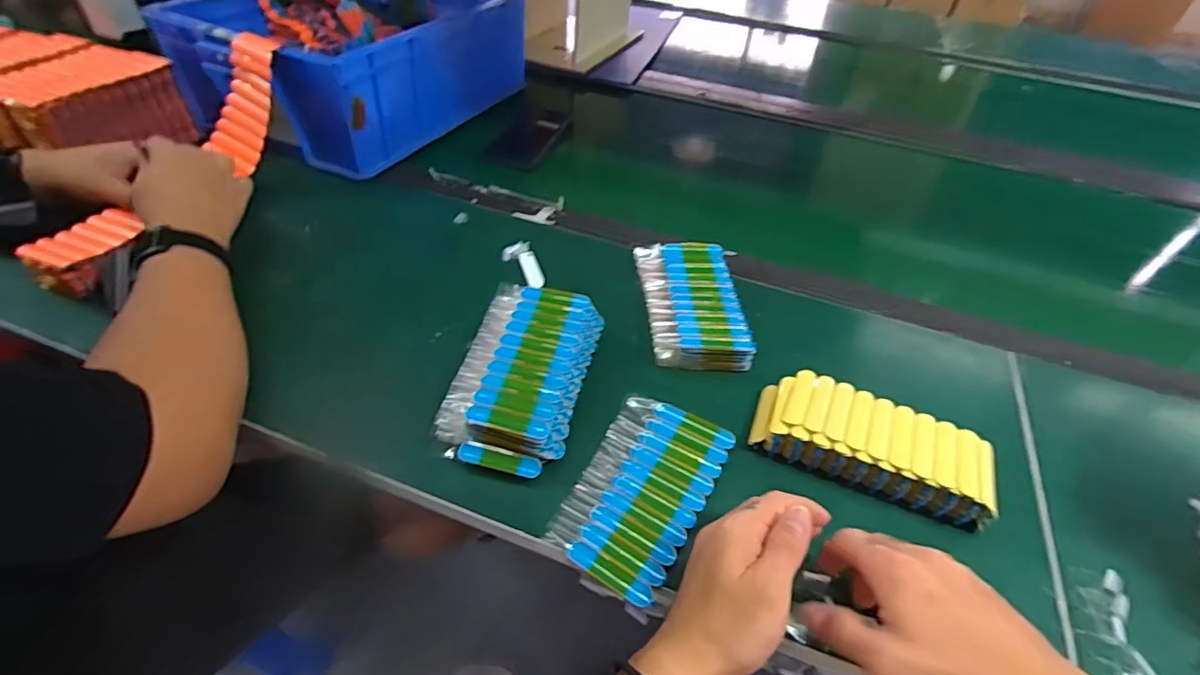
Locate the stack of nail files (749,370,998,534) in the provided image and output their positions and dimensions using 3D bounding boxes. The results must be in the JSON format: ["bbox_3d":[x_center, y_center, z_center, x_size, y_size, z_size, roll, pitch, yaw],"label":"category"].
[{"bbox_3d":[0.209,0.081,0.436,0.170,0.039,0.069,19,46,14],"label":"stack of nail files"}]

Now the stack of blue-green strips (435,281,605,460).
[{"bbox_3d":[-0.059,0.024,0.460,0.095,0.041,0.160,12,45,7],"label":"stack of blue-green strips"}]

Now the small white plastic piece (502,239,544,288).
[{"bbox_3d":[-0.080,-0.076,0.589,0.034,0.007,0.074,-13,47,-17],"label":"small white plastic piece"}]

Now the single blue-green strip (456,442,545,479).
[{"bbox_3d":[-0.074,0.091,0.417,0.062,0.006,0.016,12,61,5],"label":"single blue-green strip"}]

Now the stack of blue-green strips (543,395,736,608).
[{"bbox_3d":[0.032,0.109,0.414,0.090,0.007,0.149,24,48,19],"label":"stack of blue-green strips"}]

